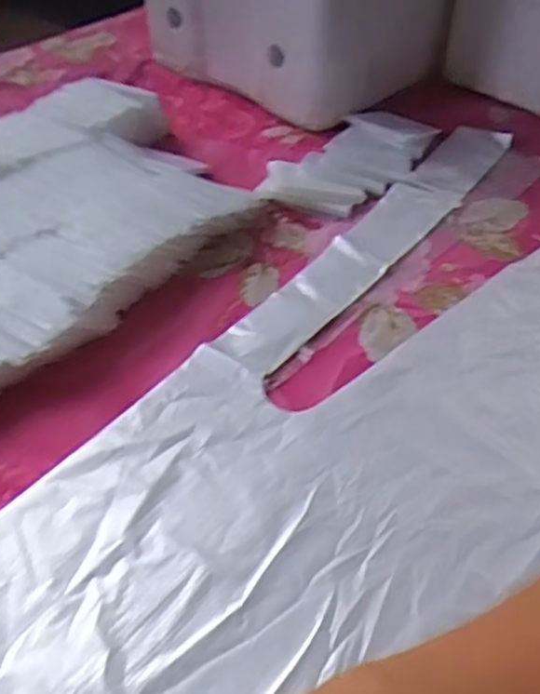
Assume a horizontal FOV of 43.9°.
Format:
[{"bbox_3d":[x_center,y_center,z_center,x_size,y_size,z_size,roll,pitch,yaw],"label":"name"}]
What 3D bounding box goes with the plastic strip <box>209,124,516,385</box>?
[{"bbox_3d":[0.103,-0.107,0.600,0.059,0.029,0.431,32,52,25],"label":"plastic strip"}]

